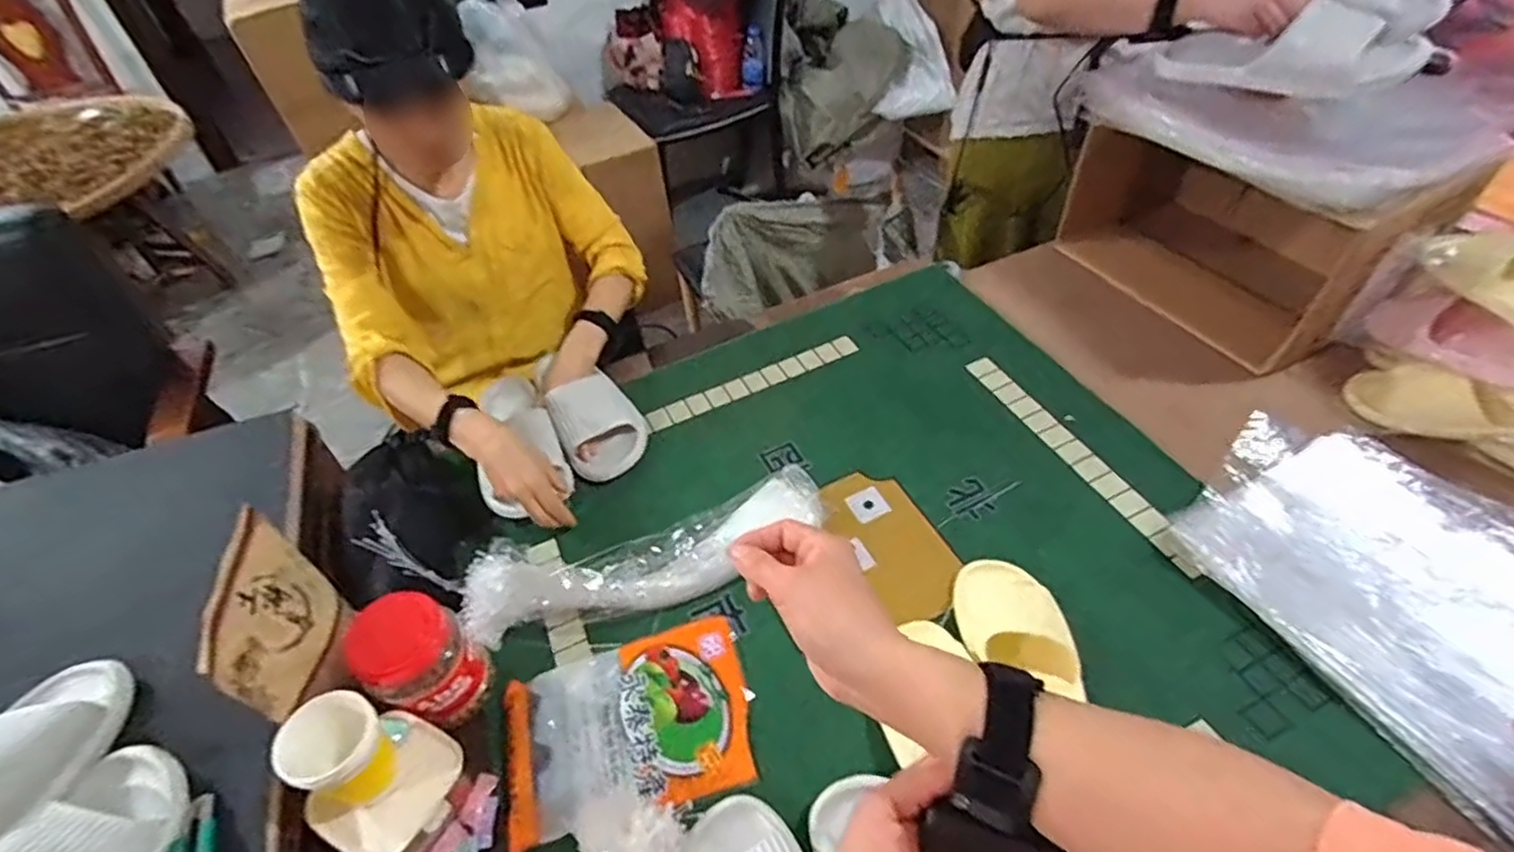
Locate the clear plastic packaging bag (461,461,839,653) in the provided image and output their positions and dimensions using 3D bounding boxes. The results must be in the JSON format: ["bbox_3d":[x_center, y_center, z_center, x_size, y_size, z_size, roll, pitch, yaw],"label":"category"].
[{"bbox_3d":[-0.125,0.149,0.808,0.422,0.045,0.118,-13,47,-8],"label":"clear plastic packaging bag"}]

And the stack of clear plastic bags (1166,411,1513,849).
[{"bbox_3d":[0.689,0.165,0.707,0.340,0.041,0.433,-24,50,-18],"label":"stack of clear plastic bags"}]

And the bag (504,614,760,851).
[{"bbox_3d":[-0.128,0.298,0.691,0.239,0.023,0.173,-15,47,-10],"label":"bag"}]

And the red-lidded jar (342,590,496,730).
[{"bbox_3d":[-0.325,0.229,0.673,0.080,0.133,0.092,16,50,18],"label":"red-lidded jar"}]

